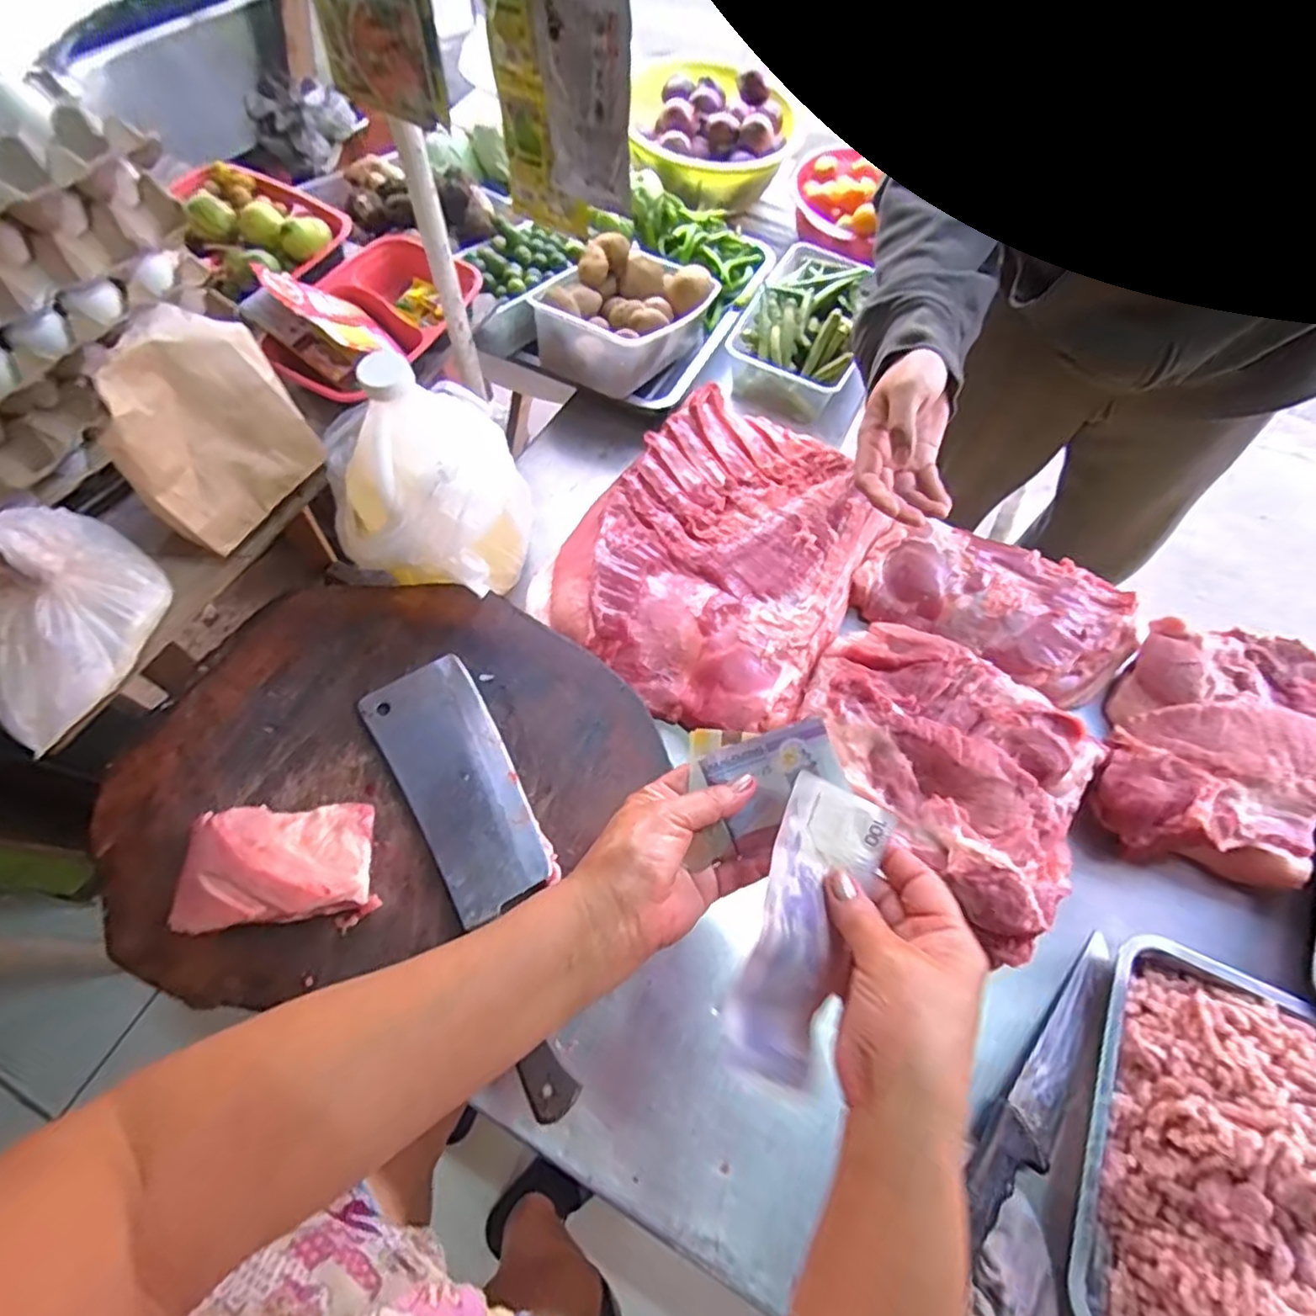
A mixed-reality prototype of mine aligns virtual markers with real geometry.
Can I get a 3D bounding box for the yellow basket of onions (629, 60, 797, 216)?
[{"bbox_3d":[0.084,-0.802,1.014,0.252,0.097,0.280,3,67,-1],"label":"yellow basket of onions"}]

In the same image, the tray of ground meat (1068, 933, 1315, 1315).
[{"bbox_3d":[0.474,0.411,0.501,0.254,0.065,0.303,25,68,8],"label":"tray of ground meat"}]

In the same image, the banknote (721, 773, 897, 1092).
[{"bbox_3d":[0.079,0.143,0.347,0.061,0.012,0.148,28,72,-18],"label":"banknote"}]

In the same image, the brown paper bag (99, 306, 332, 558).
[{"bbox_3d":[-0.352,-0.182,0.523,0.027,0.155,0.148,16,64,23],"label":"brown paper bag"}]

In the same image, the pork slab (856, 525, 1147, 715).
[{"bbox_3d":[0.373,-0.066,0.725,0.285,0.038,0.157,26,68,9],"label":"pork slab"}]

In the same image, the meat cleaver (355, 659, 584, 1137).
[{"bbox_3d":[-0.133,0.154,0.522,0.091,0.027,0.355,-28,71,-14],"label":"meat cleaver"}]

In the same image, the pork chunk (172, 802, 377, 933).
[{"bbox_3d":[-0.286,0.155,0.489,0.141,0.066,0.090,1,67,-2],"label":"pork chunk"}]

